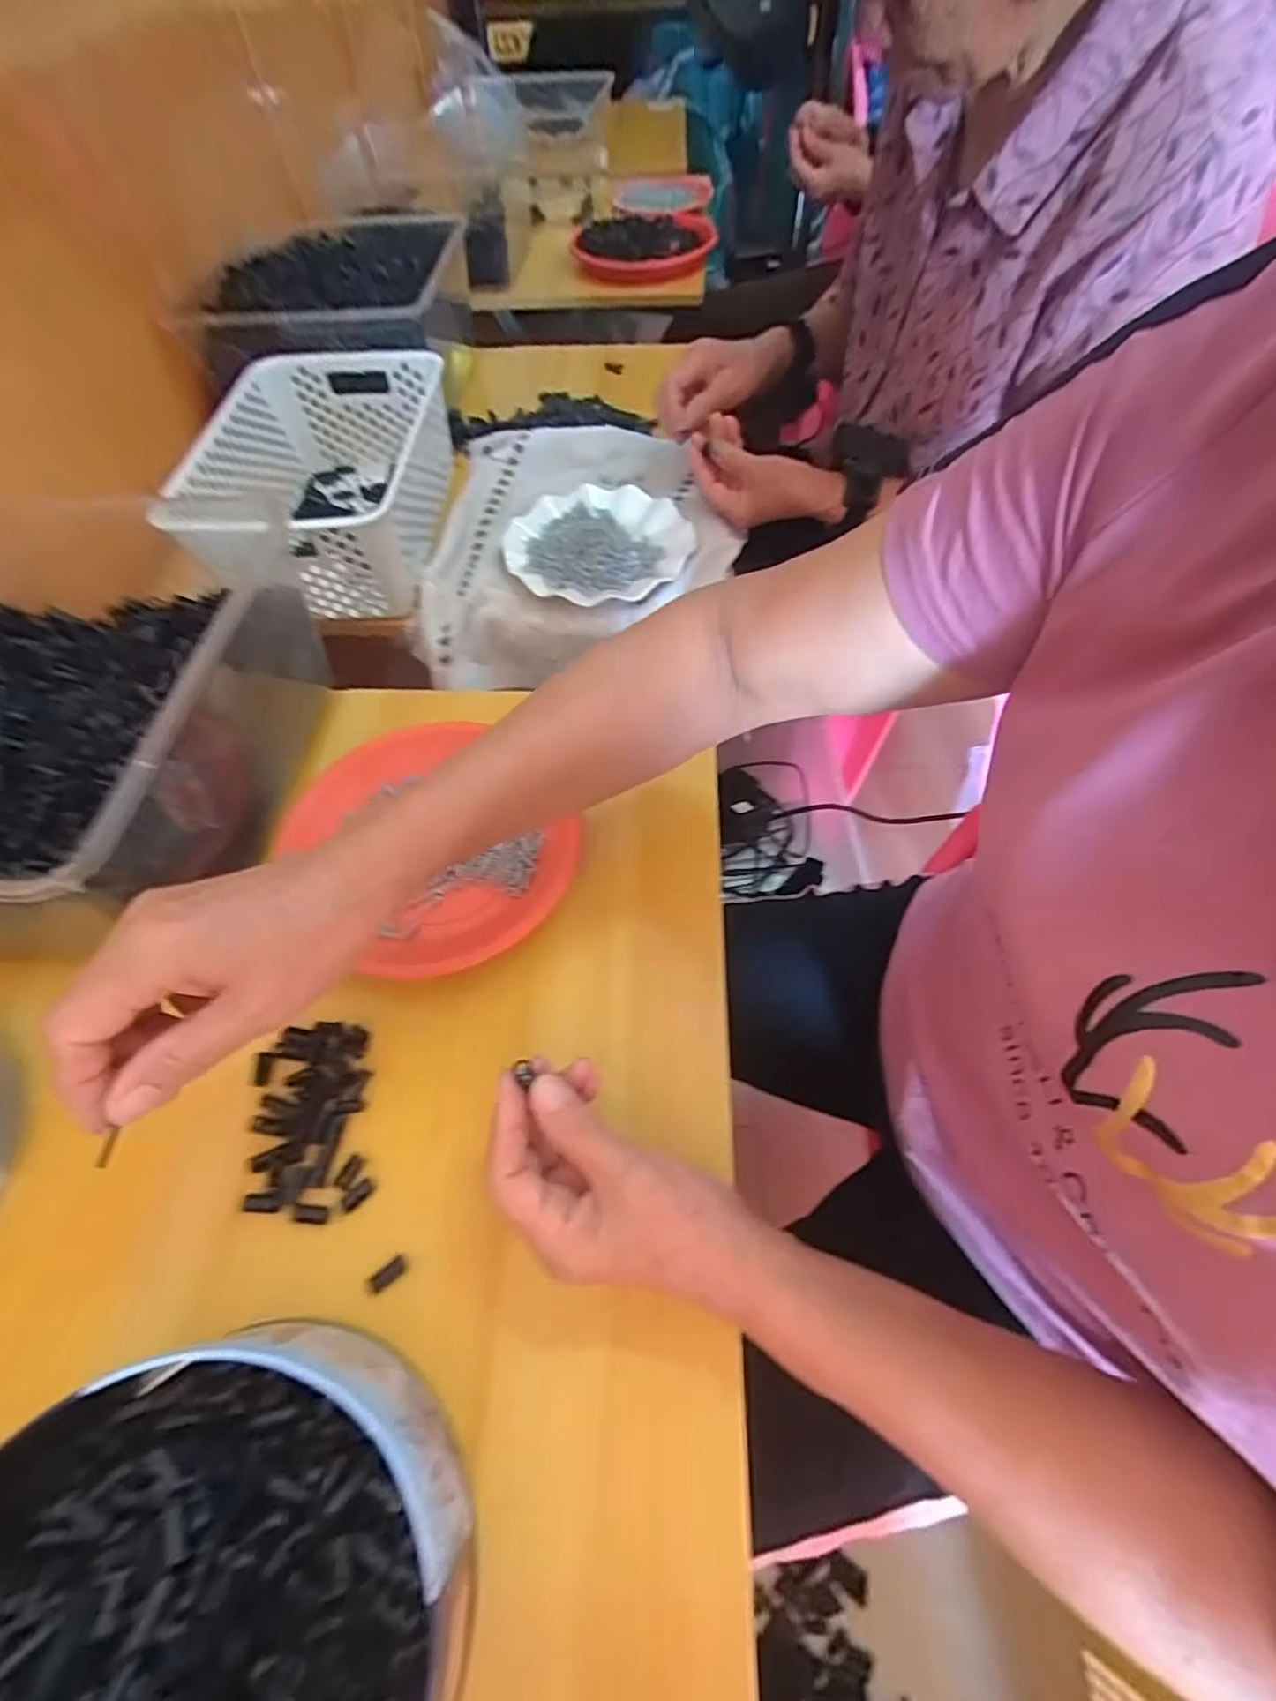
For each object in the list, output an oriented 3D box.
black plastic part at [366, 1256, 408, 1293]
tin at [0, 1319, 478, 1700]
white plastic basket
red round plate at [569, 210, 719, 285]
[{"bbox_3d":[-0.124,0.210,0.326,0.019,0.004,0.009,-27,60,-35],"label":"black plastic part"},{"bbox_3d":[-0.169,0.294,0.231,0.209,0.069,0.200,-3,58,-1],"label":"tin"},{"bbox_3d":[-0.314,-0.374,0.658,0.204,0.090,0.308,1,58,1],"label":"white plastic basket"},{"bbox_3d":[0.008,-1.048,1.139,0.240,0.029,0.305,9,59,7],"label":"red round plate"}]

